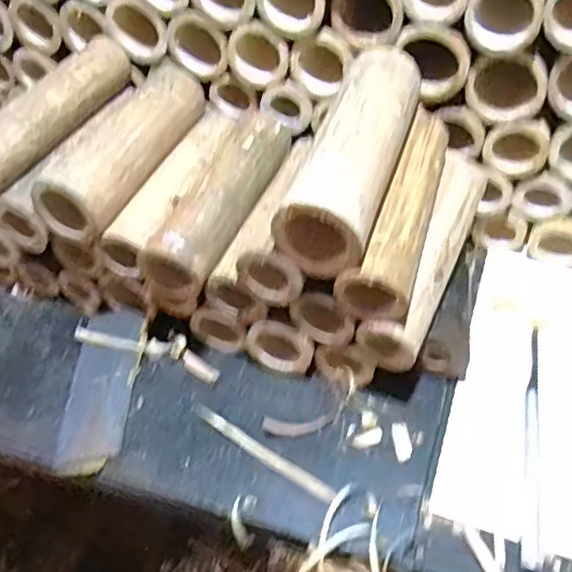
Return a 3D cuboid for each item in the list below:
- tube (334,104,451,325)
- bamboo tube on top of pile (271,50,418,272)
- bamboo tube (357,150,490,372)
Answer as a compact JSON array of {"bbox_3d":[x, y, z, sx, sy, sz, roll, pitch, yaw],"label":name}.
[{"bbox_3d":[0.085,-0.058,0.443,0.045,0.046,0.185,15,54,13],"label":"tube"},{"bbox_3d":[0.049,-0.092,0.421,0.057,0.054,0.185,16,54,14],"label":"bamboo tube on top of pile"},{"bbox_3d":[0.112,-0.027,0.463,0.040,0.044,0.193,22,56,18],"label":"bamboo tube"}]

